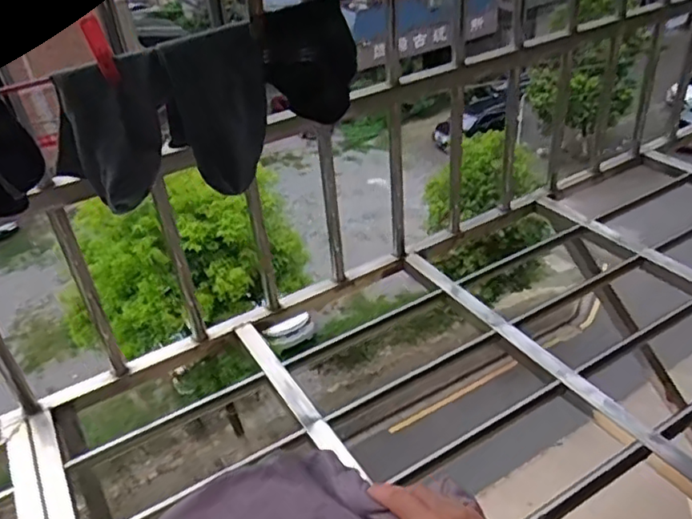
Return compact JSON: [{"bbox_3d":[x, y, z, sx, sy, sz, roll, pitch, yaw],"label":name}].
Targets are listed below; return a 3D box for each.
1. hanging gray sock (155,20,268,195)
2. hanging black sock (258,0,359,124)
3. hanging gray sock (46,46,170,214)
[{"bbox_3d":[-0.111,-0.134,0.552,0.083,0.140,0.018,-11,35,-8],"label":"hanging gray sock"},{"bbox_3d":[-0.032,-0.180,0.560,0.084,0.108,0.015,-13,36,-11],"label":"hanging black sock"},{"bbox_3d":[-0.205,-0.112,0.543,0.108,0.122,0.031,-13,36,-11],"label":"hanging gray sock"}]

